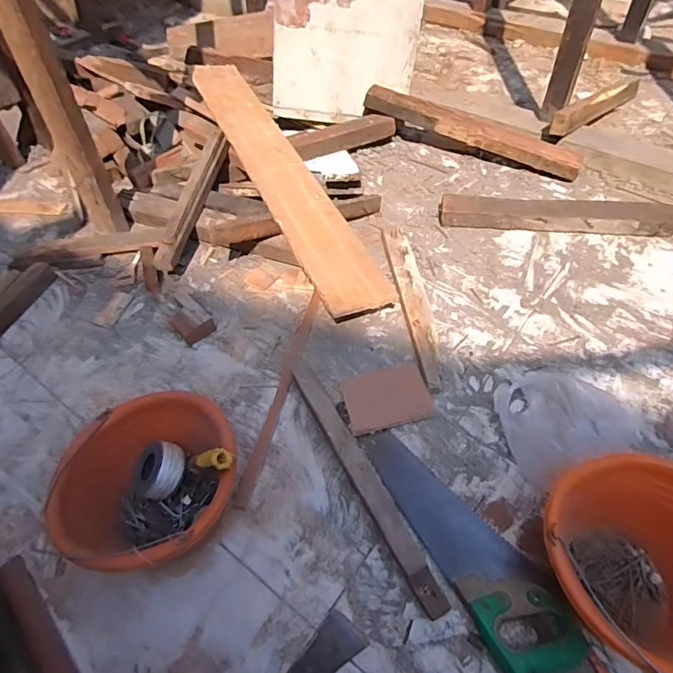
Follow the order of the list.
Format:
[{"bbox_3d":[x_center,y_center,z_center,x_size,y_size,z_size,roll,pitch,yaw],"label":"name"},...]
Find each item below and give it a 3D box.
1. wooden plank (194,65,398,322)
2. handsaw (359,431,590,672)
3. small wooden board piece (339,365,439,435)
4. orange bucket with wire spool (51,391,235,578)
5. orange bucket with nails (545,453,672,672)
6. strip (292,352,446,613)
[{"bbox_3d":[-0.164,-0.451,1.248,0.148,0.021,1.081,-19,57,-17],"label":"wooden plank"},{"bbox_3d":[0.194,0.299,0.751,0.120,0.039,0.411,-24,53,-15],"label":"handsaw"},{"bbox_3d":[0.097,0.118,0.924,0.159,0.015,0.123,-16,49,-4],"label":"small wooden board piece"},{"bbox_3d":[-0.270,0.241,0.736,0.250,0.194,0.235,-1,50,1],"label":"orange bucket with wire spool"},{"bbox_3d":[0.389,0.311,0.640,0.243,0.182,0.220,9,52,11],"label":"orange bucket with nails"},{"bbox_3d":[0.039,0.224,0.804,0.046,0.068,0.465,-22,53,-15],"label":"strip"}]

